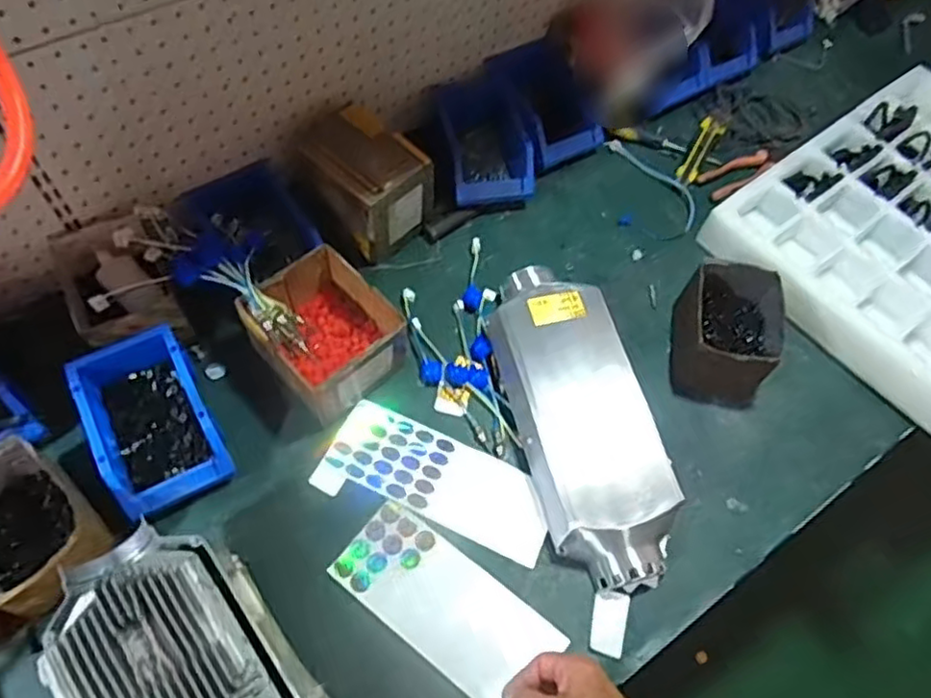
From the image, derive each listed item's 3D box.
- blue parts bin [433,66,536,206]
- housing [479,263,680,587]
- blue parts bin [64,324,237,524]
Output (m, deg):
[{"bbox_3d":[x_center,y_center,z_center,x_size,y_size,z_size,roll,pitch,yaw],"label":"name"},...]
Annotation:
[{"bbox_3d":[0.022,-0.295,0.957,0.139,0.091,0.188,-10,62,-10],"label":"blue parts bin"},{"bbox_3d":[0.130,0.069,0.771,0.148,0.086,0.396,-10,62,-10],"label":"housing"},{"bbox_3d":[-0.342,0.079,0.726,0.118,0.074,0.187,-25,65,-17],"label":"blue parts bin"}]

